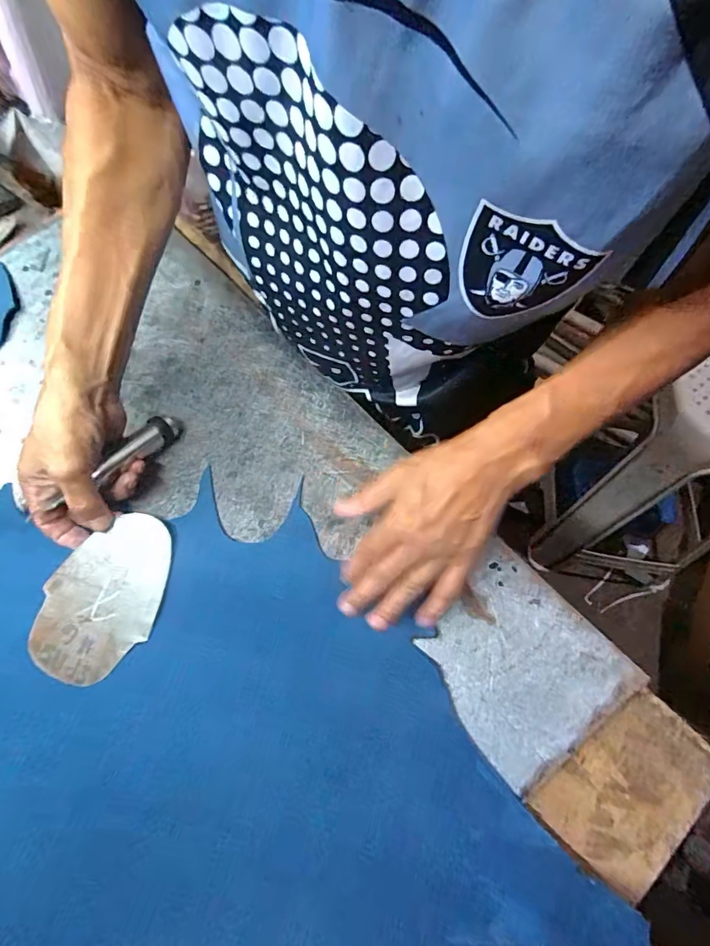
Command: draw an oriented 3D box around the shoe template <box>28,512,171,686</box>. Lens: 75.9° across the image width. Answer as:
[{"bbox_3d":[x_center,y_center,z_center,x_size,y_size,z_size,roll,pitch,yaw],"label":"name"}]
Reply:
[{"bbox_3d":[-0.205,0.100,0.375,0.086,0.008,0.135,16,74,-4],"label":"shoe template"}]

